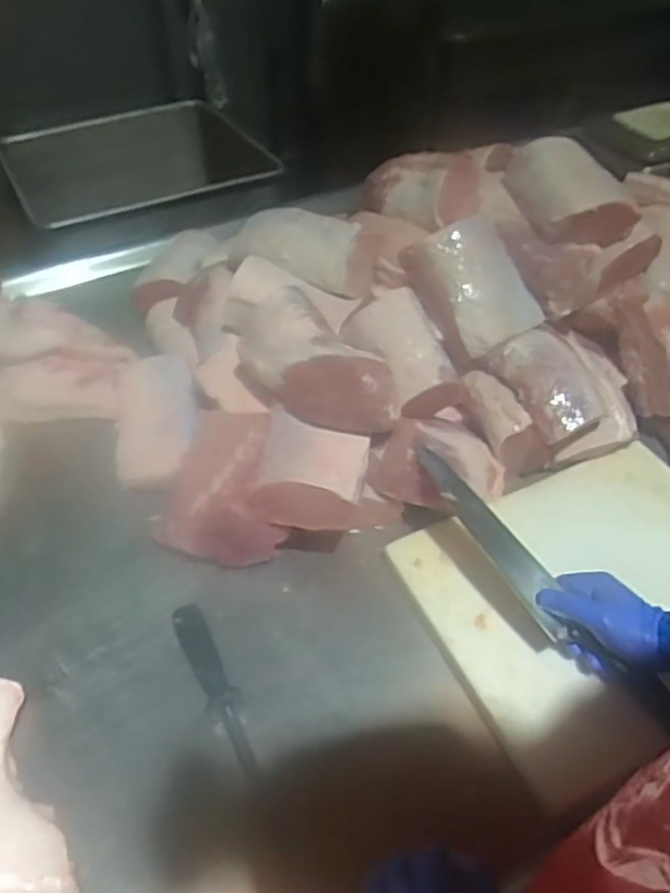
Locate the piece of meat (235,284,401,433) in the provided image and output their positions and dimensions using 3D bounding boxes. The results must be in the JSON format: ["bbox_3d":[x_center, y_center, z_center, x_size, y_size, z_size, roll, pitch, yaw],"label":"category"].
[{"bbox_3d":[-0.020,-0.092,0.760,0.206,0.079,0.097,34,55,30],"label":"piece of meat"}]

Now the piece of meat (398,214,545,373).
[{"bbox_3d":[0.163,-0.187,0.822,0.117,0.051,0.150,-29,95,-10],"label":"piece of meat"}]

